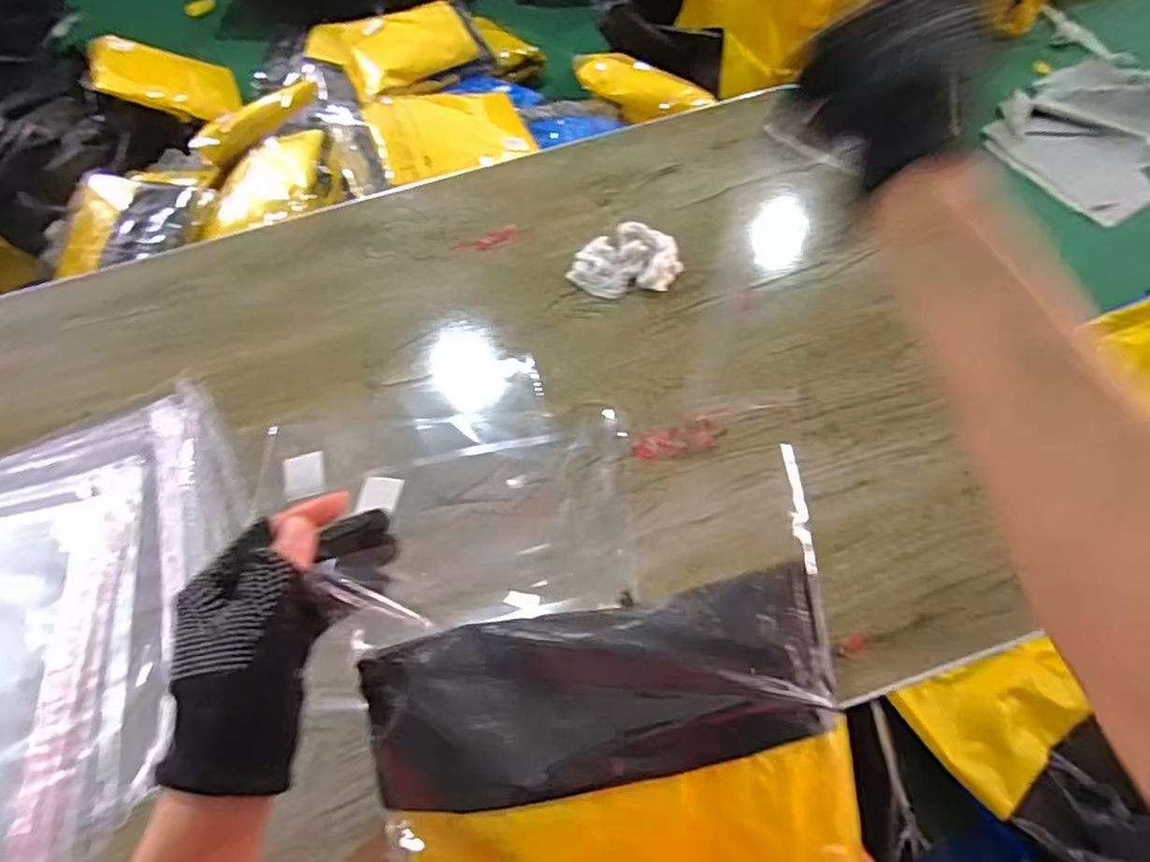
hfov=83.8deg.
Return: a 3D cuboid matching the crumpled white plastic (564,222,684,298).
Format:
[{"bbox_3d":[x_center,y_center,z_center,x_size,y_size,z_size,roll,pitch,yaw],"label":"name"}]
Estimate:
[{"bbox_3d":[0.047,-0.159,0.595,0.096,0.020,0.076,3,62,5],"label":"crumpled white plastic"}]

